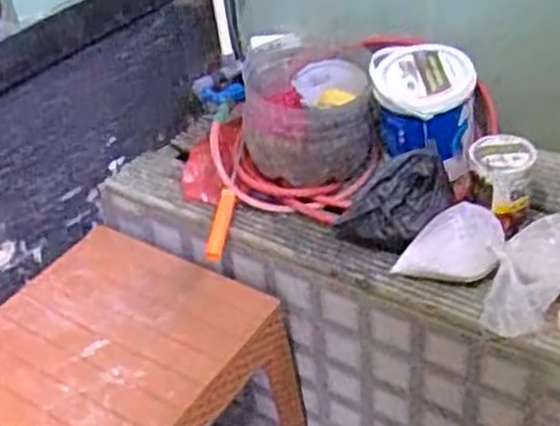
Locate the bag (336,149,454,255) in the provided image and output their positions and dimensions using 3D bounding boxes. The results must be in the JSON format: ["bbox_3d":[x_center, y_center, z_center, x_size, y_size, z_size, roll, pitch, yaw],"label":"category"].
[{"bbox_3d":[0.189,-0.012,1.317,0.185,0.136,0.083,-2,38,5],"label":"bag"}]

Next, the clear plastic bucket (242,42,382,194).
[{"bbox_3d":[0.050,-0.192,1.507,0.237,0.170,0.253,-4,38,2],"label":"clear plastic bucket"}]

